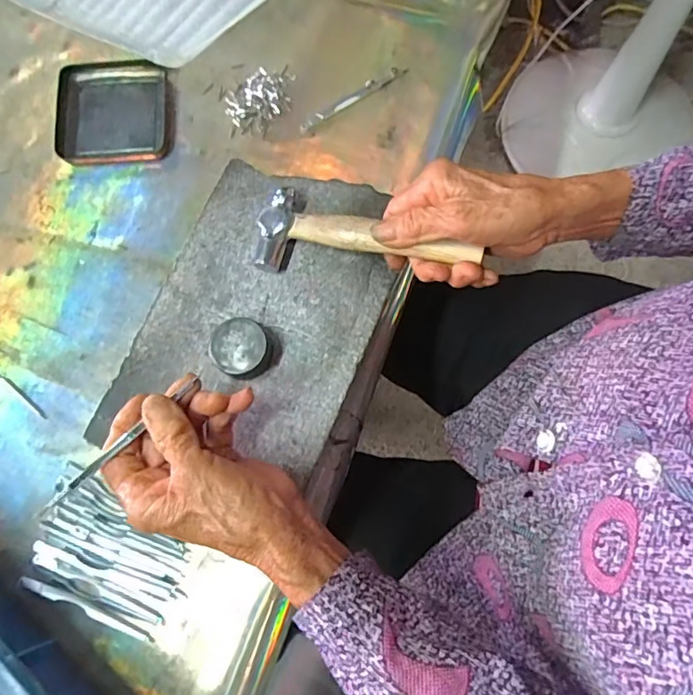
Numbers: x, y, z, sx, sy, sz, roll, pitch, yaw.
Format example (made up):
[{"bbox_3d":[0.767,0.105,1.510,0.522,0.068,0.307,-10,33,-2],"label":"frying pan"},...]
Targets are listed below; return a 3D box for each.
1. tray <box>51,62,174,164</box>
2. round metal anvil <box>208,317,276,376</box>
[{"bbox_3d":[-0.212,-0.216,0.471,0.103,0.012,0.101,-4,76,3],"label":"tray"},{"bbox_3d":[-0.070,0.001,0.346,0.036,0.021,0.038,-1,76,3],"label":"round metal anvil"}]

